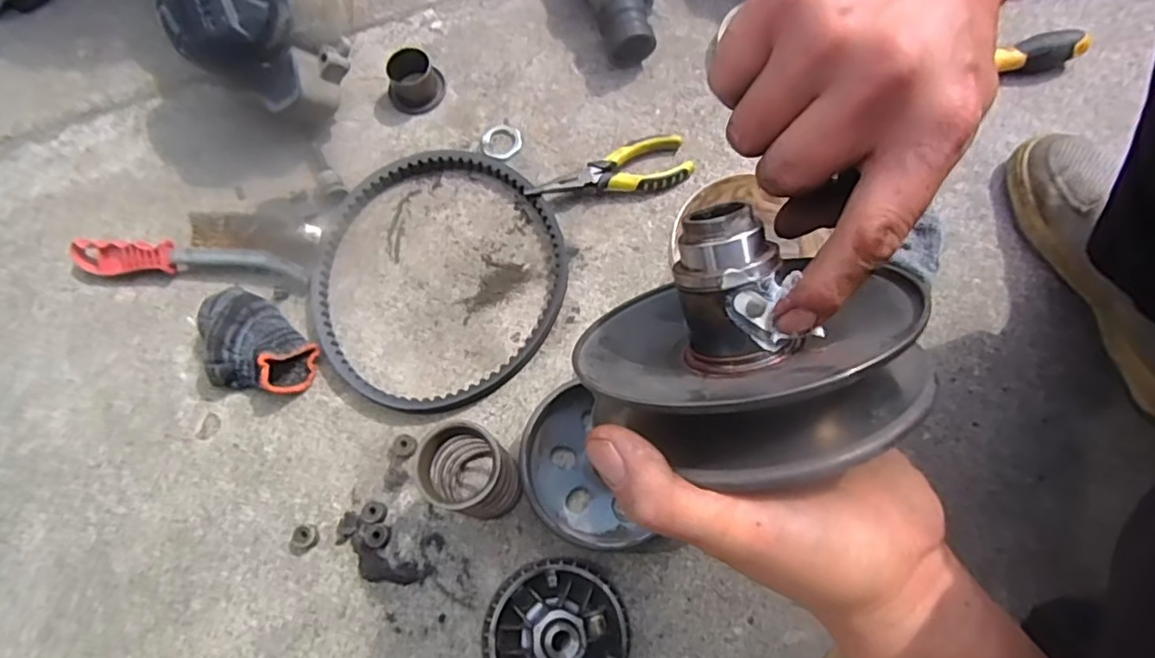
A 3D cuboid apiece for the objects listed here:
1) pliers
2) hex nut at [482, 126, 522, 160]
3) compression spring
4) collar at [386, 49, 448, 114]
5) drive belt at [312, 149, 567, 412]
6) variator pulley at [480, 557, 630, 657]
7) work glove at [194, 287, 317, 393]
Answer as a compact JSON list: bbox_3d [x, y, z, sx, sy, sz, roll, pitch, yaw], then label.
[{"bbox_3d":[0.032,-0.147,0.606,0.154,0.025,0.054,-16,71,-3],"label":"pliers"},{"bbox_3d":[-0.076,-0.188,0.635,0.040,0.004,0.041,6,71,4],"label":"hex nut"},{"bbox_3d":[-0.079,0.107,0.469,0.057,0.115,0.054,20,73,9],"label":"compression spring"},{"bbox_3d":[-0.165,-0.250,0.636,0.058,0.037,0.047,-21,72,-5],"label":"collar"},{"bbox_3d":[-0.126,-0.049,0.576,0.226,0.020,0.250,16,72,7],"label":"drive belt"},{"bbox_3d":[-0.019,0.224,0.461,0.109,0.043,0.103,-1,71,2],"label":"variator pulley"},{"bbox_3d":[-0.285,0.018,0.553,0.106,0.040,0.075,37,76,13],"label":"work glove"}]

